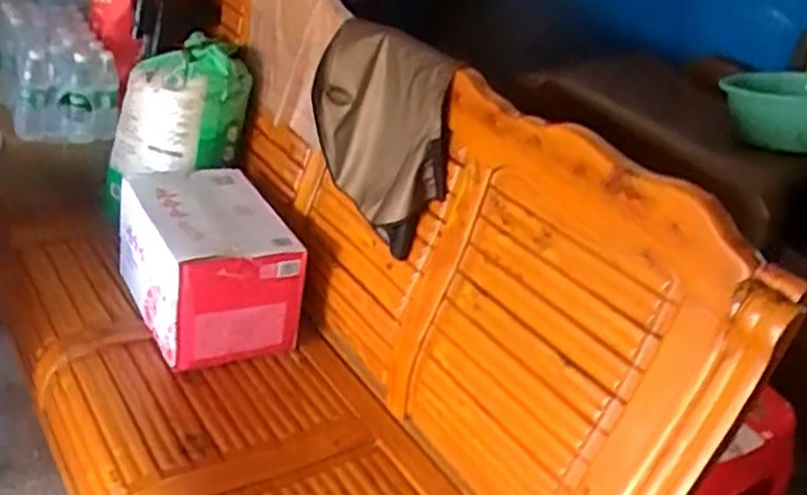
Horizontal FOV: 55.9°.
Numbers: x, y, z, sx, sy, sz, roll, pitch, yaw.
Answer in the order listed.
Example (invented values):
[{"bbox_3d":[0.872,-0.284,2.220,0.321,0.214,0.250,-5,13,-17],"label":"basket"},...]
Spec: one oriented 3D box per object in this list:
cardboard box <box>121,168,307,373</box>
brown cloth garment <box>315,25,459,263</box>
[{"bbox_3d":[-0.414,0.026,1.577,0.292,0.257,0.381,-15,38,-29],"label":"cardboard box"},{"bbox_3d":[-0.049,-0.247,1.476,0.086,0.362,0.446,-2,36,-34],"label":"brown cloth garment"}]

